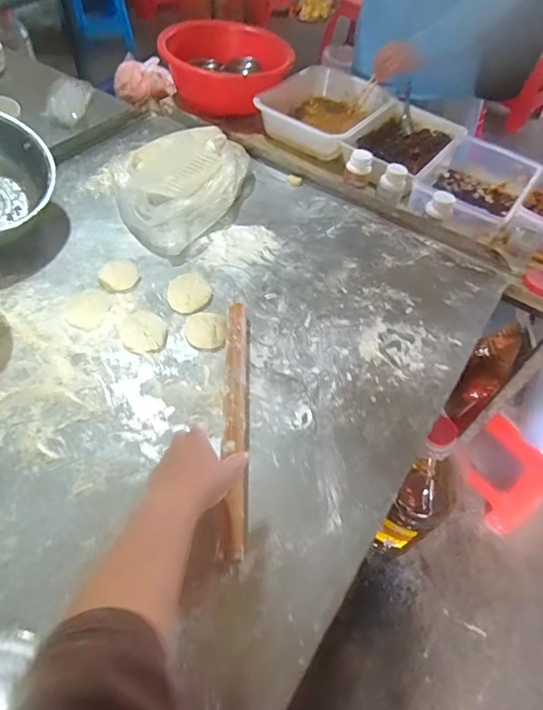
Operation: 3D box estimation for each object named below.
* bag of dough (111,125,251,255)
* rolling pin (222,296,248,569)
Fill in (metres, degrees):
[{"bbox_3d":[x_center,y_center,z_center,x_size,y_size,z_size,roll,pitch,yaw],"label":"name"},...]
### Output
[{"bbox_3d":[-0.180,-0.339,0.915,0.244,0.059,0.312,30,57,14],"label":"bag of dough"},{"bbox_3d":[-0.048,0.078,0.635,0.030,0.025,0.366,1,56,-5],"label":"rolling pin"}]

